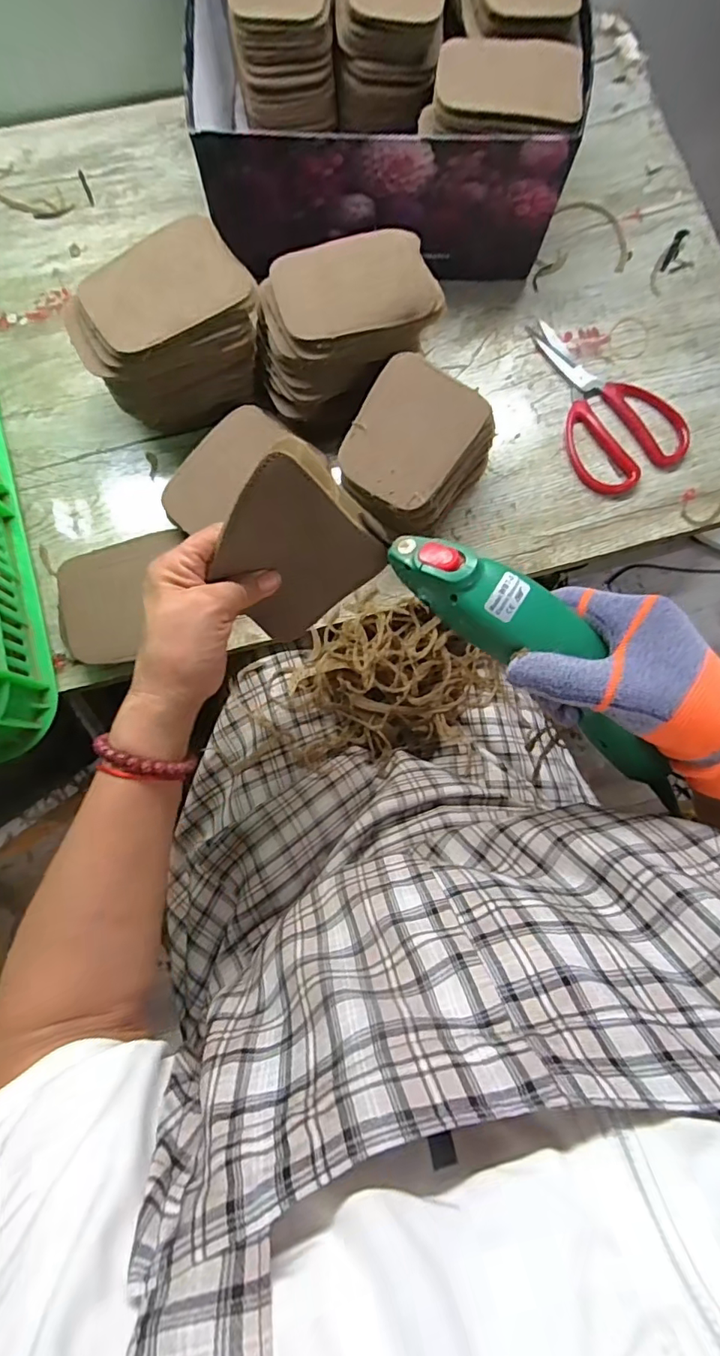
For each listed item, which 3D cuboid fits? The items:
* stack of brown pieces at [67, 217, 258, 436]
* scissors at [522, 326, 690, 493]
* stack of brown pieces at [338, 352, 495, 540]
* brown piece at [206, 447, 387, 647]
[{"bbox_3d":[-0.158,-0.284,0.447,0.143,0.099,0.111,-38,82,-7],"label":"stack of brown pieces"},{"bbox_3d":[0.228,-0.268,0.498,0.113,0.008,0.186,-25,81,-6],"label":"scissors"},{"bbox_3d":[0.046,-0.185,0.450,0.103,0.074,0.128,28,80,4],"label":"stack of brown pieces"},{"bbox_3d":[-0.046,-0.071,0.327,0.089,0.111,0.012,32,44,-23],"label":"brown piece"}]

